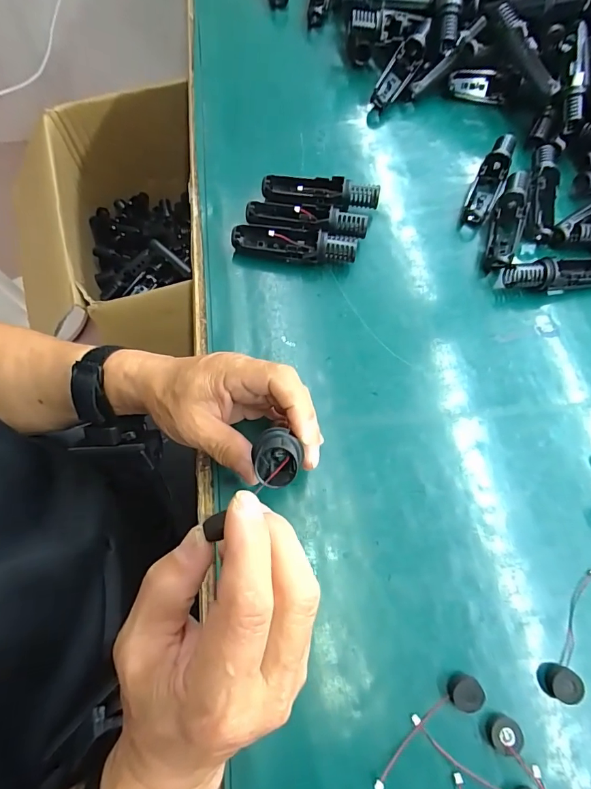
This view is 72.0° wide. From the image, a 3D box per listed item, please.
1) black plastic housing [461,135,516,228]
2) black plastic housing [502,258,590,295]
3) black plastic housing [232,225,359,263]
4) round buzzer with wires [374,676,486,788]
[{"bbox_3d":[0.214,-0.237,0.448,0.028,0.029,0.114,25,69,8],"label":"black plastic housing"},{"bbox_3d":[0.268,-0.119,0.404,0.120,0.032,0.031,-7,68,-5],"label":"black plastic housing"},{"bbox_3d":[-0.002,-0.148,0.404,0.120,0.032,0.029,8,68,2],"label":"black plastic housing"},{"bbox_3d":[0.085,0.218,0.267,0.090,0.010,0.020,-28,71,-13],"label":"round buzzer with wires"}]

